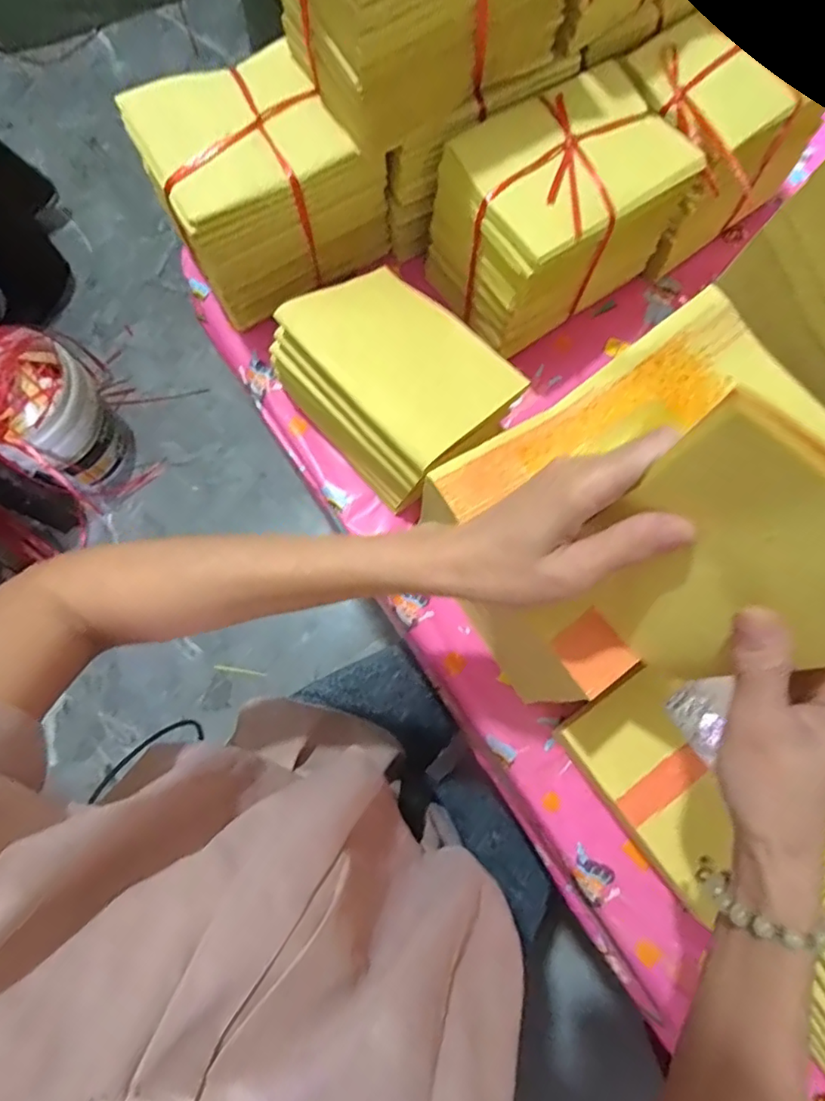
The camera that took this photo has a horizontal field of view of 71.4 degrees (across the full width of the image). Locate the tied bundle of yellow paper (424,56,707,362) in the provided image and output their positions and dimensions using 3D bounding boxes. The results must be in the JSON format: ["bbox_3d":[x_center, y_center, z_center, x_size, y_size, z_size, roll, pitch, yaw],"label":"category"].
[{"bbox_3d":[0.116,-0.278,0.479,0.168,0.129,0.120,-33,79,-7],"label":"tied bundle of yellow paper"}]

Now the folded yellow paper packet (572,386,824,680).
[{"bbox_3d":[0.137,0.009,0.257,0.019,0.158,0.106,-39,80,-22],"label":"folded yellow paper packet"}]

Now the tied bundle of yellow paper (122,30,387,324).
[{"bbox_3d":[-0.117,-0.300,0.479,0.158,0.125,0.116,-29,79,-7],"label":"tied bundle of yellow paper"}]

